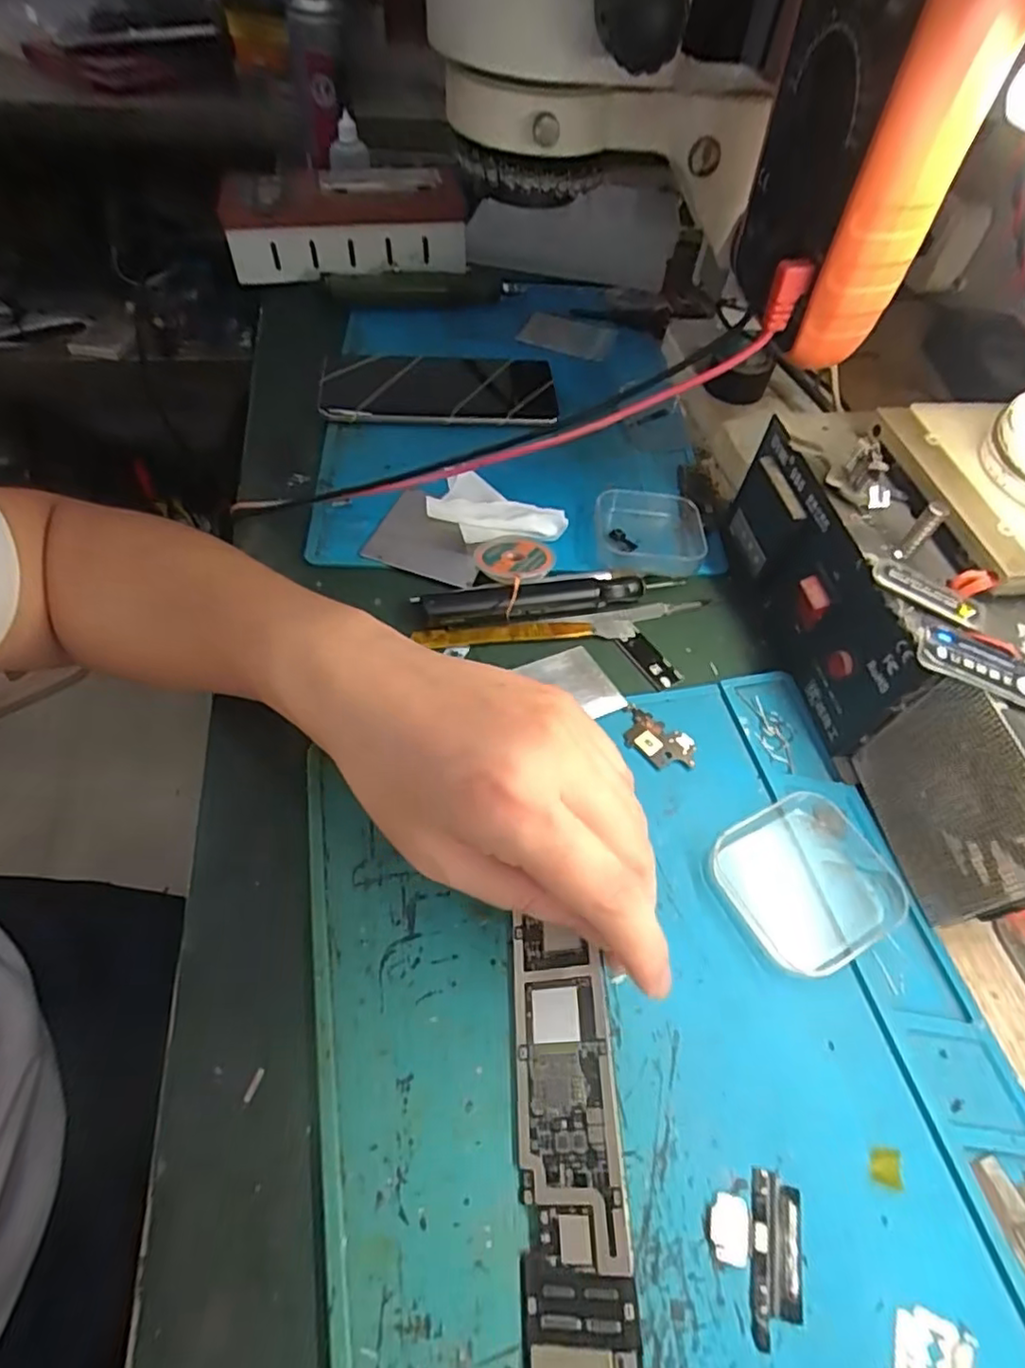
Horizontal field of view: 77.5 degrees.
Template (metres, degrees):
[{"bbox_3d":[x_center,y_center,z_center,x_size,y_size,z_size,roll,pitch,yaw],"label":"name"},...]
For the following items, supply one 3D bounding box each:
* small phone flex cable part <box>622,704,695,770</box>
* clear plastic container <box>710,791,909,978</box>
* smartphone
[{"bbox_3d":[0.069,0.027,0.306,0.038,0.004,0.025,26,57,14],"label":"small phone flex cable part"},{"bbox_3d":[0.125,0.081,0.268,0.068,0.011,0.064,-23,59,-19],"label":"clear plastic container"},{"bbox_3d":[-0.051,-0.209,0.446,0.161,0.014,0.070,-1,55,-4],"label":"smartphone"}]

